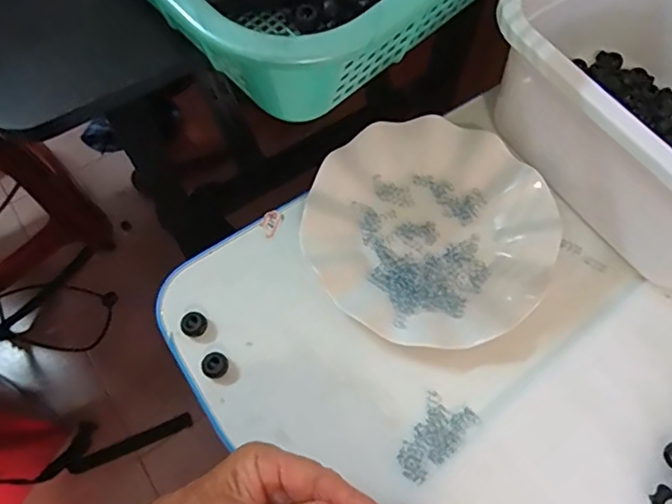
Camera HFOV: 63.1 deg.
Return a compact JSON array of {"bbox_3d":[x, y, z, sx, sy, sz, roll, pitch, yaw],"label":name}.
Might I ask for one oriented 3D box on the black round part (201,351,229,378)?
[{"bbox_3d":[-0.083,0.079,0.379,0.017,0.011,0.017,0,67,-1],"label":"black round part"}]

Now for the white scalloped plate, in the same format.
[{"bbox_3d":[0.071,-0.018,0.415,0.177,0.021,0.175,0,67,-1],"label":"white scalloped plate"}]

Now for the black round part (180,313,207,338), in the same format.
[{"bbox_3d":[-0.100,0.052,0.389,0.017,0.012,0.017,0,67,-1],"label":"black round part"}]

